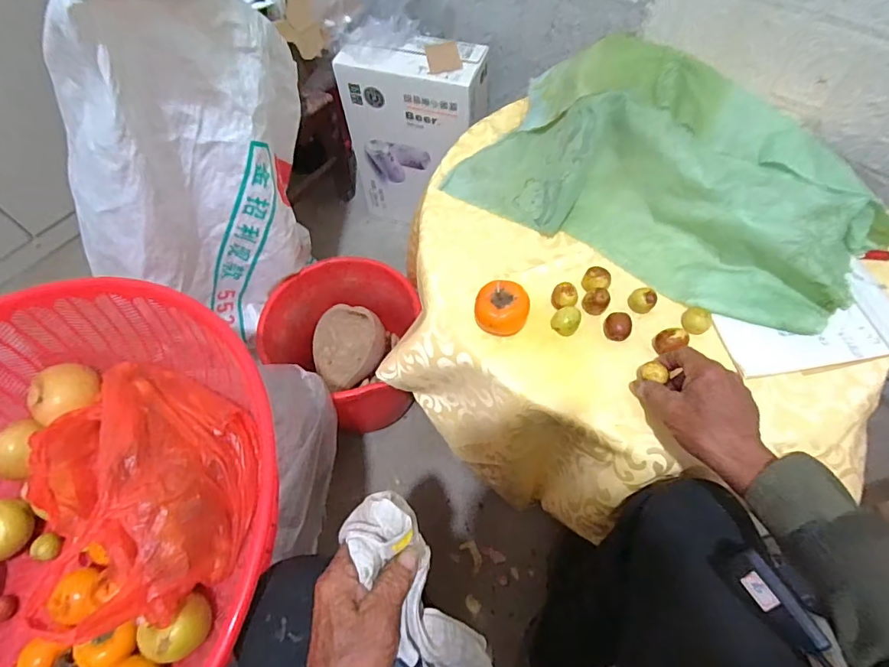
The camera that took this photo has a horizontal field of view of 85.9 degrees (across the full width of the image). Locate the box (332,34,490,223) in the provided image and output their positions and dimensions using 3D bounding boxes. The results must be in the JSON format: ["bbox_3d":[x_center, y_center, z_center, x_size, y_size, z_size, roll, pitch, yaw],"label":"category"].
[{"bbox_3d":[-0.059,-0.423,1.040,0.272,0.368,0.119,18,63,12],"label":"box"}]

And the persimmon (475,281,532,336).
[{"bbox_3d":[0.063,-0.024,0.533,0.061,0.048,0.054,5,61,5],"label":"persimmon"}]

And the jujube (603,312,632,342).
[{"bbox_3d":[0.193,-0.006,0.535,0.029,0.024,0.028,-1,60,2],"label":"jujube"}]

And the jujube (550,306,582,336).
[{"bbox_3d":[0.136,-0.011,0.538,0.029,0.034,0.029,-1,60,2],"label":"jujube"}]

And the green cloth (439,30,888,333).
[{"bbox_3d":[0.275,-0.201,0.592,0.487,0.107,0.275,33,67,19],"label":"green cloth"}]

